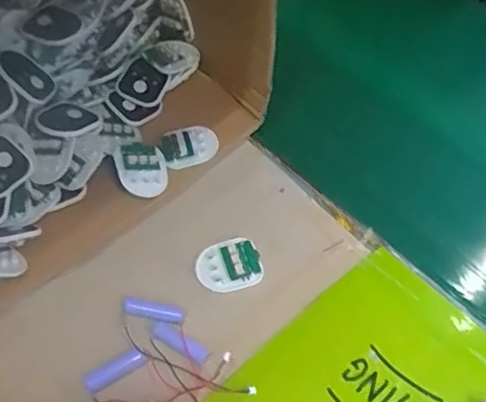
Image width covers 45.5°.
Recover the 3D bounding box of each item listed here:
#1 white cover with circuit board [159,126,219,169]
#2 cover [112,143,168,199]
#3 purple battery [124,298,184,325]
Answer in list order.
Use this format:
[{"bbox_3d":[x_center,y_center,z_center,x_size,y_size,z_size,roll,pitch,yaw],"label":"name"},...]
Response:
[{"bbox_3d":[-0.055,-0.055,0.587,0.057,0.016,0.044,-14,55,-13],"label":"white cover with circuit board"},{"bbox_3d":[-0.097,-0.029,0.560,0.046,0.053,0.009,-17,13,-15],"label":"cover"},{"bbox_3d":[-0.074,0.092,0.483,0.050,0.014,0.015,10,53,5],"label":"purple battery"}]

